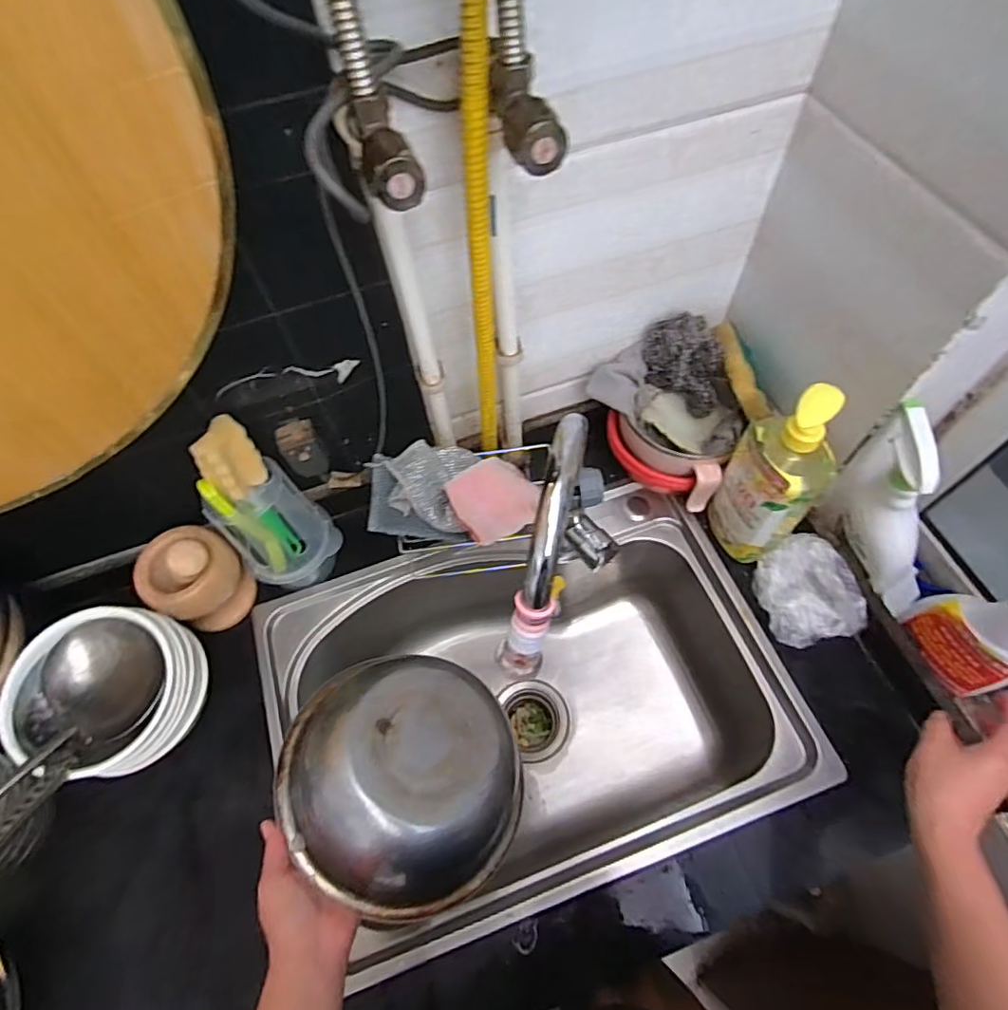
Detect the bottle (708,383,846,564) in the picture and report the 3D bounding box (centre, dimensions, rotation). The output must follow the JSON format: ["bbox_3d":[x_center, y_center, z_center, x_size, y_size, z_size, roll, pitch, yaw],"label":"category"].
[{"bbox_3d":[0.295,-0.029,0.638,0.068,0.258,0.097,-30,64,-12],"label":"bottle"}]

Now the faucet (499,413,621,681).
[{"bbox_3d":[0.054,0.051,0.540,0.062,0.267,0.226,20,65,14],"label":"faucet"}]

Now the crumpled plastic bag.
[{"bbox_3d":[0.356,0.097,0.686,0.088,0.061,0.120,-11,61,-2],"label":"crumpled plastic bag"}]

